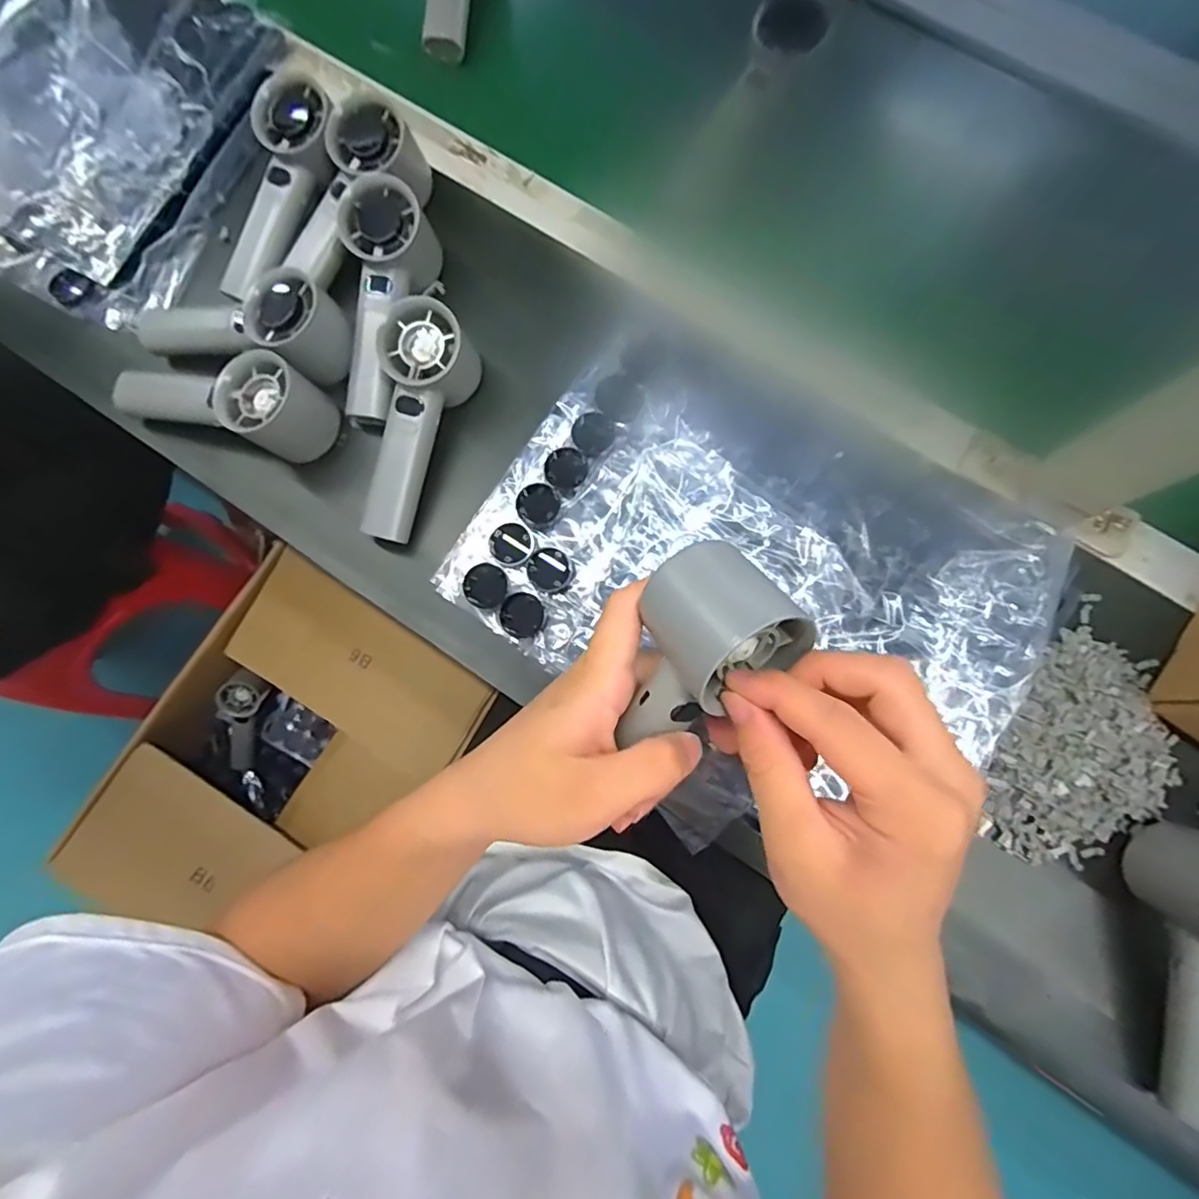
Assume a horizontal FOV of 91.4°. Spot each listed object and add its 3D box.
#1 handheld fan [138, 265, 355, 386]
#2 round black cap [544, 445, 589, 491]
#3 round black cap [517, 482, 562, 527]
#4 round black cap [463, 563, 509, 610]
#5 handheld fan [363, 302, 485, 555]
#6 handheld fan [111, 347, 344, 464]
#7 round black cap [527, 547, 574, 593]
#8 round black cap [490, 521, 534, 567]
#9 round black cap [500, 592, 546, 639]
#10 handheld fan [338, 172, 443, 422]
[{"bbox_3d":[-0.257,-0.196,0.426,0.170,0.054,0.063,12,79,22],"label":"handheld fan"},{"bbox_3d":[-0.023,-0.088,0.398,0.026,0.012,0.030,32,81,7],"label":"round black cap"},{"bbox_3d":[-0.041,-0.064,0.393,0.028,0.008,0.026,0,79,1],"label":"round black cap"},{"bbox_3d":[-0.076,-0.009,0.394,0.028,0.010,0.029,0,79,1],"label":"round black cap"},{"bbox_3d":[-0.131,-0.117,0.407,0.054,0.048,0.160,16,94,4],"label":"handheld fan"},{"bbox_3d":[-0.266,-0.138,0.419,0.161,0.060,0.055,14,79,21],"label":"handheld fan"},{"bbox_3d":[-0.033,-0.020,0.395,0.028,0.018,0.028,0,79,1],"label":"round black cap"},{"bbox_3d":[-0.058,-0.037,0.390,0.027,0.015,0.030,4,79,2],"label":"round black cap"},{"bbox_3d":[-0.052,0.011,0.394,0.029,0.009,0.029,0,79,1],"label":"round black cap"},{"bbox_3d":[-0.158,-0.207,0.417,0.057,0.054,0.159,12,92,3],"label":"handheld fan"}]

